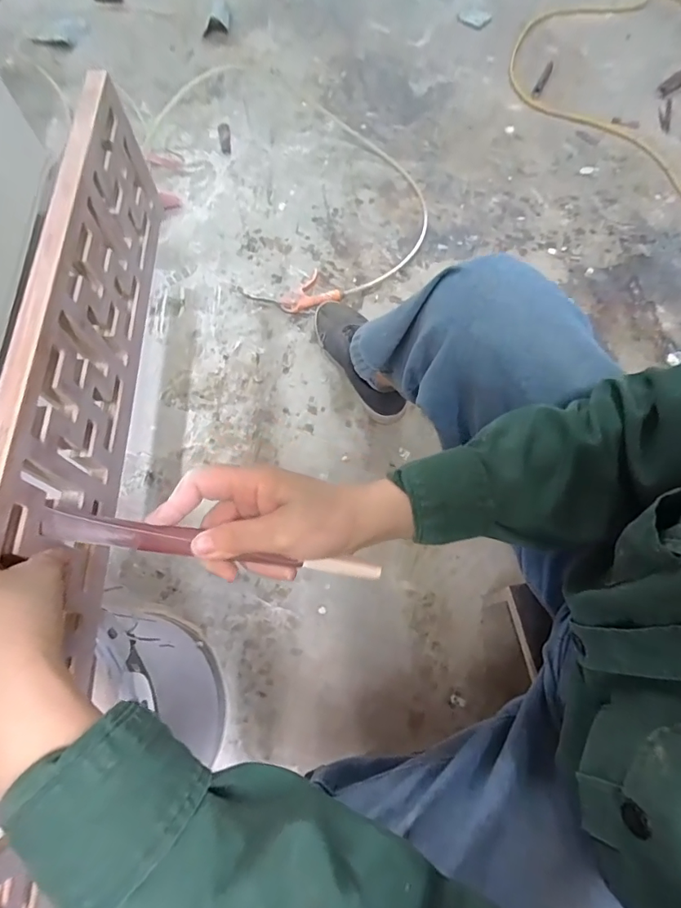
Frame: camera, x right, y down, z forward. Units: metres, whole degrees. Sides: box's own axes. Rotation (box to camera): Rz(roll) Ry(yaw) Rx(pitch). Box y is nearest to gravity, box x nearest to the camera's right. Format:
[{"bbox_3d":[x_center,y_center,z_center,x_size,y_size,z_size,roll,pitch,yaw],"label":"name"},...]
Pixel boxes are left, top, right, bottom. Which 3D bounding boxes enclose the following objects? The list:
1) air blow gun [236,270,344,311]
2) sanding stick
[{"bbox_3d":[-0.101,-0.326,0.932,0.190,0.023,0.095,-15,69,-6],"label":"air blow gun"},{"bbox_3d":[-0.081,0.062,0.308,0.218,0.011,0.017,11,68,-8],"label":"sanding stick"}]

